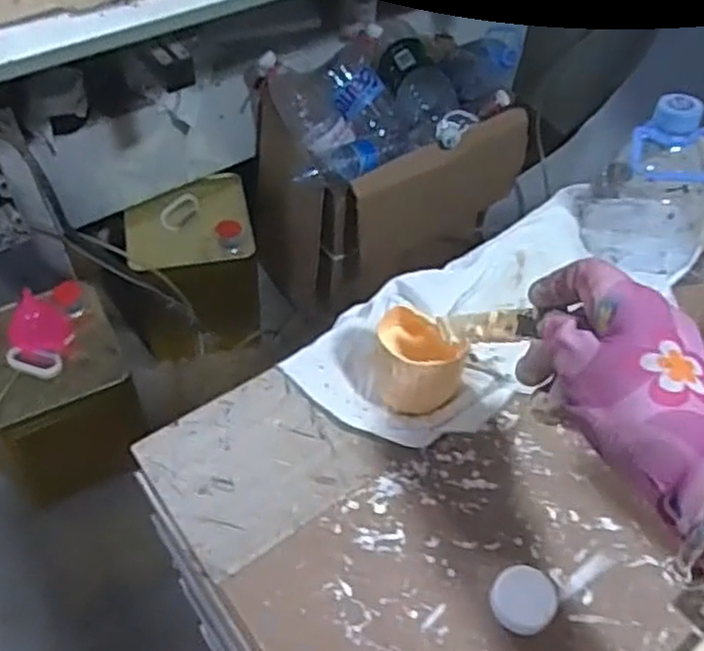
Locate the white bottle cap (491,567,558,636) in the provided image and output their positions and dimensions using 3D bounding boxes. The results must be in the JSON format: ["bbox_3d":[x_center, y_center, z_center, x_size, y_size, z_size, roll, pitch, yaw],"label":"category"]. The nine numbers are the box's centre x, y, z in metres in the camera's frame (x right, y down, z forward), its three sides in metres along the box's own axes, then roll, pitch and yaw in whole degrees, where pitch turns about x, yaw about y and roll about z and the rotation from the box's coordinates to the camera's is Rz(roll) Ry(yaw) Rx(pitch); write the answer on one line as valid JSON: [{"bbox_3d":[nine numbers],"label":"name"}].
[{"bbox_3d":[0.099,0.158,0.430,0.035,0.014,0.038,1,52,-2],"label":"white bottle cap"}]

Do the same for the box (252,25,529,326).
[{"bbox_3d":[0.048,-0.330,1.466,0.493,0.422,0.350,-23,57,-19],"label":"box"}]

